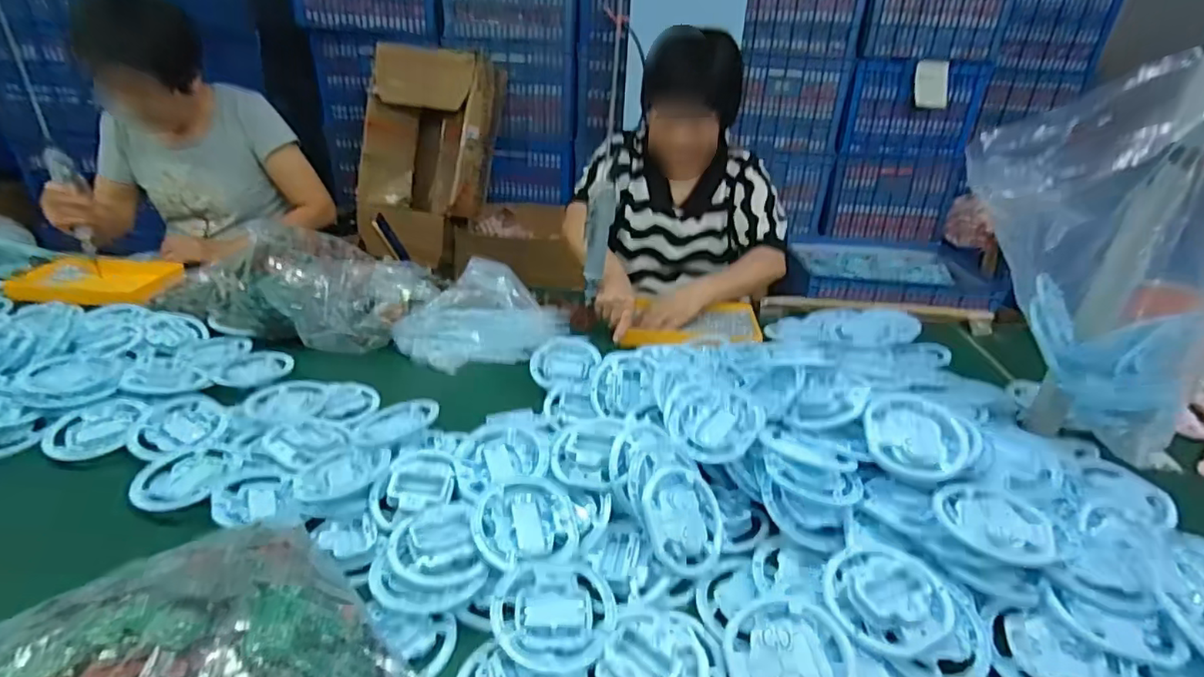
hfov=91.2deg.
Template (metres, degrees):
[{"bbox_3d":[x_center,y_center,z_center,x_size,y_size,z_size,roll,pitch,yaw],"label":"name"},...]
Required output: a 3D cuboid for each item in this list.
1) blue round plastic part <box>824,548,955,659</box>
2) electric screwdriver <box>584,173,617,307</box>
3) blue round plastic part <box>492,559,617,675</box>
[{"bbox_3d":[0.245,0.220,0.508,0.099,0.019,0.095,3,26,-1],"label":"blue round plastic part"},{"bbox_3d":[-0.004,-0.166,0.989,0.044,0.202,0.033,4,26,1],"label":"electric screwdriver"},{"bbox_3d":[-0.040,0.229,0.502,0.101,0.023,0.097,3,25,-1],"label":"blue round plastic part"}]

